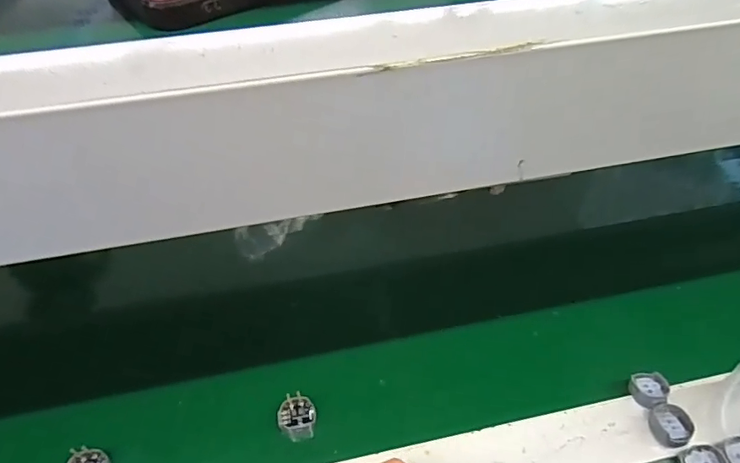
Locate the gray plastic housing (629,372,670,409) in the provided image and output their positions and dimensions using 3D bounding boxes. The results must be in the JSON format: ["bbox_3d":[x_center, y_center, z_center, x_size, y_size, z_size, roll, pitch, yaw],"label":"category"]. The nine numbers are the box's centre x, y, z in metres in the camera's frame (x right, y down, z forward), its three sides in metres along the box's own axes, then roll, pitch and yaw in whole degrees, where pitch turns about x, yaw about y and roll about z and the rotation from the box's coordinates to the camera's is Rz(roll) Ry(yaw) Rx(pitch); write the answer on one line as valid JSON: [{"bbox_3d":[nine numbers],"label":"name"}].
[{"bbox_3d":[0.223,0.125,0.396,0.030,0.010,0.028,0,48,0],"label":"gray plastic housing"}]

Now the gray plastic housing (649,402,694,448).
[{"bbox_3d":[0.227,0.146,0.374,0.027,0.012,0.030,-10,48,-9],"label":"gray plastic housing"}]

